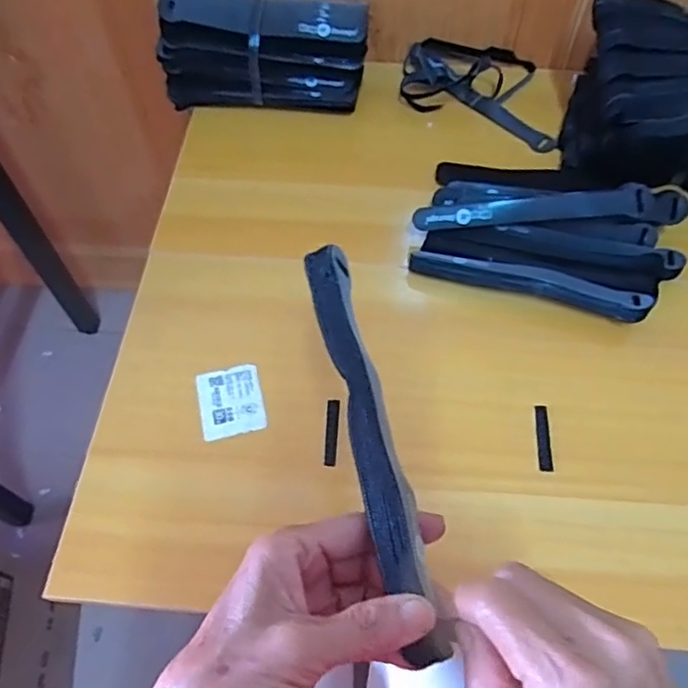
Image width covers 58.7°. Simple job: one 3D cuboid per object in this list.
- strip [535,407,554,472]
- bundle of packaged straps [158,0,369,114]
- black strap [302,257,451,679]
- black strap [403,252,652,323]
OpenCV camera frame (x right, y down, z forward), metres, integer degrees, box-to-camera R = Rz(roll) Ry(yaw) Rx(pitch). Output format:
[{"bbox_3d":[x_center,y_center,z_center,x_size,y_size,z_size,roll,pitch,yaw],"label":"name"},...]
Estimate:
[{"bbox_3d":[0.153,0.071,0.467,0.011,0.004,0.052,5,60,3],"label":"strip"},{"bbox_3d":[-0.080,-0.298,0.628,0.198,0.101,0.085,6,60,4],"label":"bundle of packaged straps"},{"bbox_3d":[0.013,0.040,0.283,0.021,0.014,0.194,-12,66,-6],"label":"black strap"},{"bbox_3d":[0.155,-0.048,0.524,0.197,0.032,0.023,15,61,10],"label":"black strap"}]

